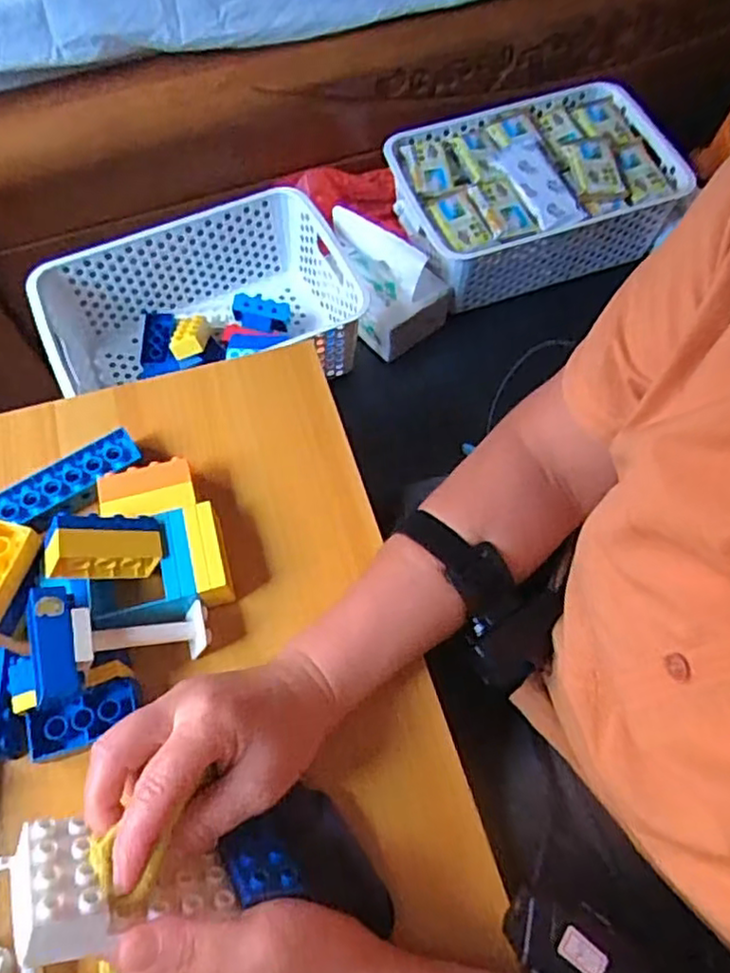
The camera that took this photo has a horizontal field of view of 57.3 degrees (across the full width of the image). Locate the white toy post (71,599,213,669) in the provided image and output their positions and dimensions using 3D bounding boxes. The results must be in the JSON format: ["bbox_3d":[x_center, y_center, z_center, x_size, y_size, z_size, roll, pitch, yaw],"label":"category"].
[{"bbox_3d":[-0.137,0.091,0.411,0.081,0.023,0.033,5,58,-37],"label":"white toy post"}]

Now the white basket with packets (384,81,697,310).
[{"bbox_3d":[0.197,-0.350,0.791,0.326,0.101,0.209,-19,65,-9],"label":"white basket with packets"}]

